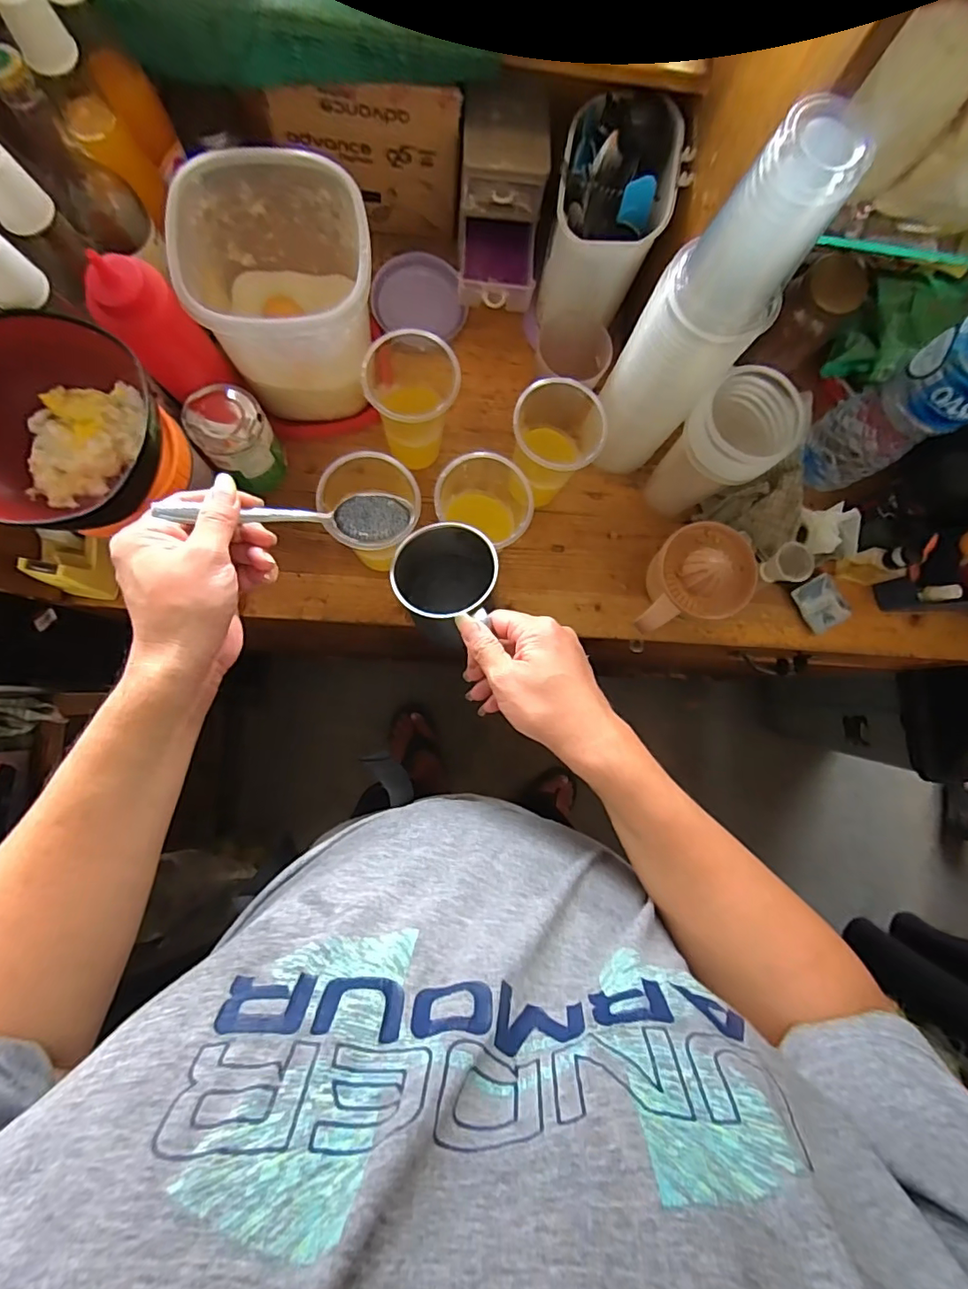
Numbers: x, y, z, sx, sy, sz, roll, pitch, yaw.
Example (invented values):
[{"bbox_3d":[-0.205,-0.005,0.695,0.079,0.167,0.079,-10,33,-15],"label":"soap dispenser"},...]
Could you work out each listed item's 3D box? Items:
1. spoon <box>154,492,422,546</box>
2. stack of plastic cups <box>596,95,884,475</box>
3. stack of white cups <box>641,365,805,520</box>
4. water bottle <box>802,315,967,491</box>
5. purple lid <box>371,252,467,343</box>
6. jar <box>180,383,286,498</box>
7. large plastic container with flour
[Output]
[{"bbox_3d":[-0.136,-0.094,0.387,0.169,0.021,0.037,-3,86,-28],"label":"spoon"},{"bbox_3d":[0.182,-0.266,0.466,0.080,0.337,0.094,-28,89,-7],"label":"stack of plastic cups"},{"bbox_3d":[0.231,-0.196,0.562,0.076,0.184,0.084,-43,91,-7],"label":"stack of white cups"},{"bbox_3d":[0.443,-0.247,0.552,0.073,0.314,0.090,-30,89,-7],"label":"water bottle"},{"bbox_3d":[-0.079,-0.433,0.664,0.110,0.012,0.101,0,86,-6],"label":"purple lid"},{"bbox_3d":[-0.257,-0.216,0.568,0.073,0.091,0.084,-40,91,-7],"label":"jar"},{"bbox_3d":[-0.190,-0.343,0.536,0.164,0.157,0.170,-1,86,-6],"label":"large plastic container with flour"}]

